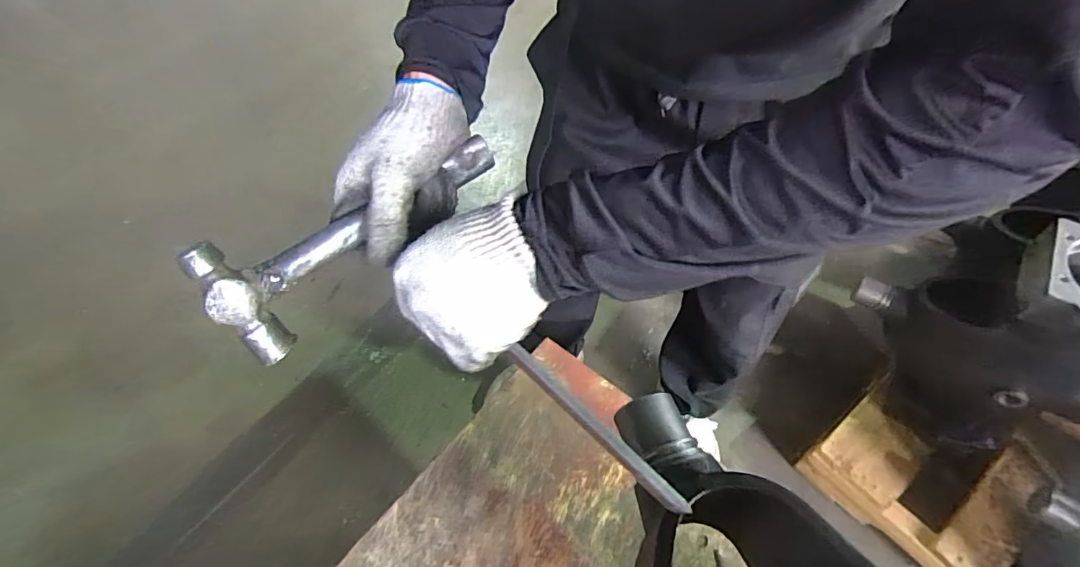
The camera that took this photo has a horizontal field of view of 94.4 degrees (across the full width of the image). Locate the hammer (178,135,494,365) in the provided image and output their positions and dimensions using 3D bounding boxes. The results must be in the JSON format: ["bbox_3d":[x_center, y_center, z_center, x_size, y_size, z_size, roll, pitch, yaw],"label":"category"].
[{"bbox_3d":[-0.136,-0.052,0.357,0.220,0.083,0.030,-44,33,-15],"label":"hammer"}]

